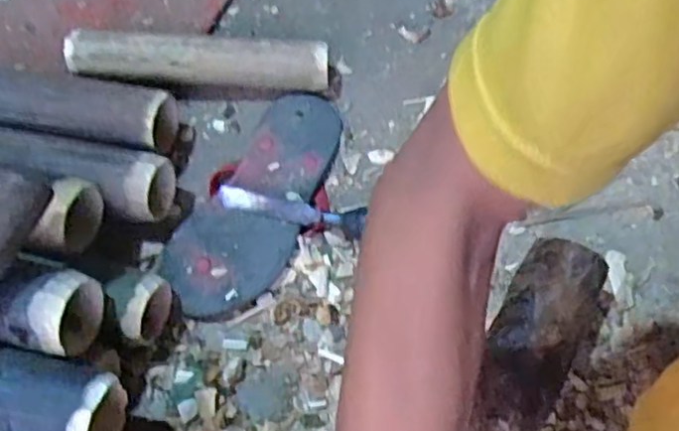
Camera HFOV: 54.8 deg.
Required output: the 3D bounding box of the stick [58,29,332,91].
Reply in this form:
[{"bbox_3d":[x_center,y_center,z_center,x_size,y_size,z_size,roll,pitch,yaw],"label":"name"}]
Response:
[{"bbox_3d":[-0.139,-0.154,0.655,0.257,0.051,0.052,2,65,4],"label":"stick"}]

